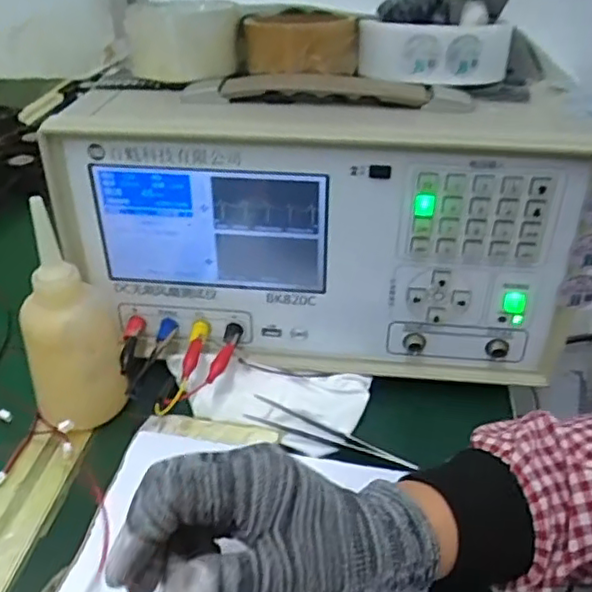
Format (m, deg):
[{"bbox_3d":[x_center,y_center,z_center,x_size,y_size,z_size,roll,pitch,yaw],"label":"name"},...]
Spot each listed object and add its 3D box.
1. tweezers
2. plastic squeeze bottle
[{"bbox_3d":[0.023,0.095,0.434,0.120,0.005,0.018,16,63,19],"label":"tweezers"},{"bbox_3d":[-0.155,0.020,0.429,0.064,0.149,0.050,-14,36,-16],"label":"plastic squeeze bottle"}]

